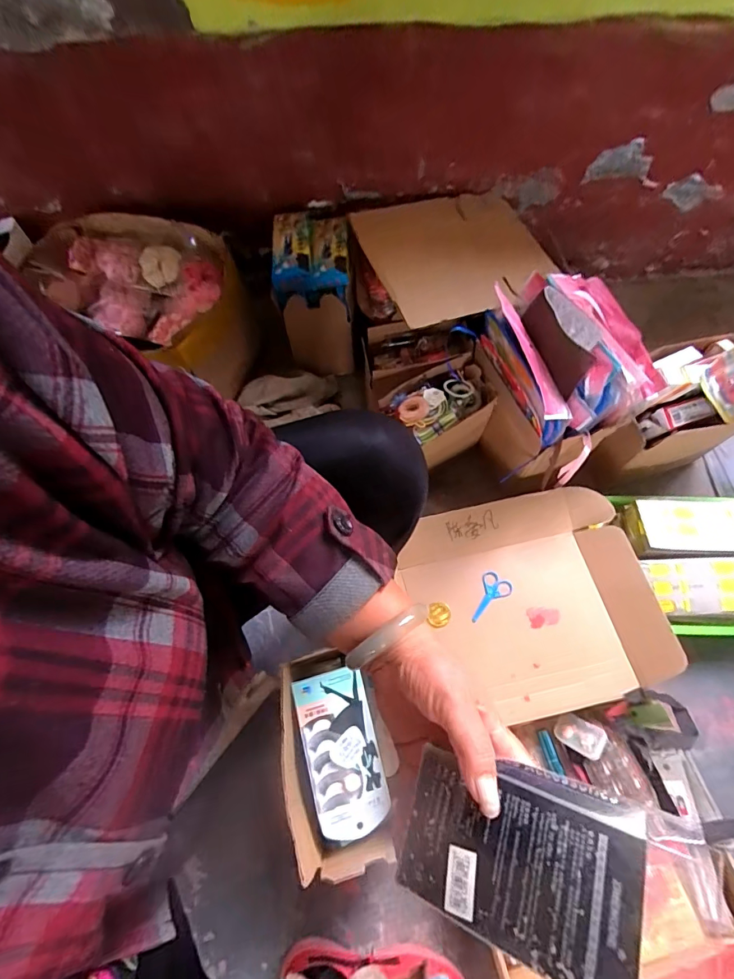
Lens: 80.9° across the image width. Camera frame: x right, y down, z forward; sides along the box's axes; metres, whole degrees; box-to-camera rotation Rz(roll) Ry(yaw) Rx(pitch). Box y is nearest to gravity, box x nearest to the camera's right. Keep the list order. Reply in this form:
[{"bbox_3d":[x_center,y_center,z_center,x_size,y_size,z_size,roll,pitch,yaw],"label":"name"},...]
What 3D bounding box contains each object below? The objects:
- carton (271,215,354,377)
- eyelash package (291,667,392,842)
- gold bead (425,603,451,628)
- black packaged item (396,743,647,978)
[{"bbox_3d":[-0.107,-0.394,0.902,0.144,0.224,0.193,-5,65,-2],"label":"carton"},{"bbox_3d":[-0.031,0.322,0.534,0.089,0.011,0.179,-12,75,-14],"label":"eyelash package"},{"bbox_3d":[0.116,0.202,0.692,0.039,0.007,0.038,17,66,8],"label":"gold bead"},{"bbox_3d":[0.082,0.199,0.237,0.118,0.012,0.083,7,65,27],"label":"black packaged item"}]

